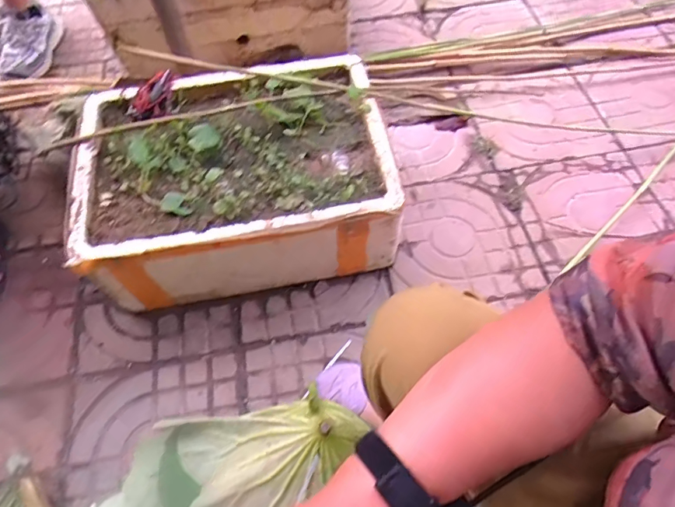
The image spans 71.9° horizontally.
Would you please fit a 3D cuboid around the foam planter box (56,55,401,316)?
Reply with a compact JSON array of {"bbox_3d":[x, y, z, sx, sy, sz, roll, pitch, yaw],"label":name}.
[{"bbox_3d":[-0.199,-0.161,0.942,0.561,0.208,0.432,-10,61,-5],"label":"foam planter box"}]

